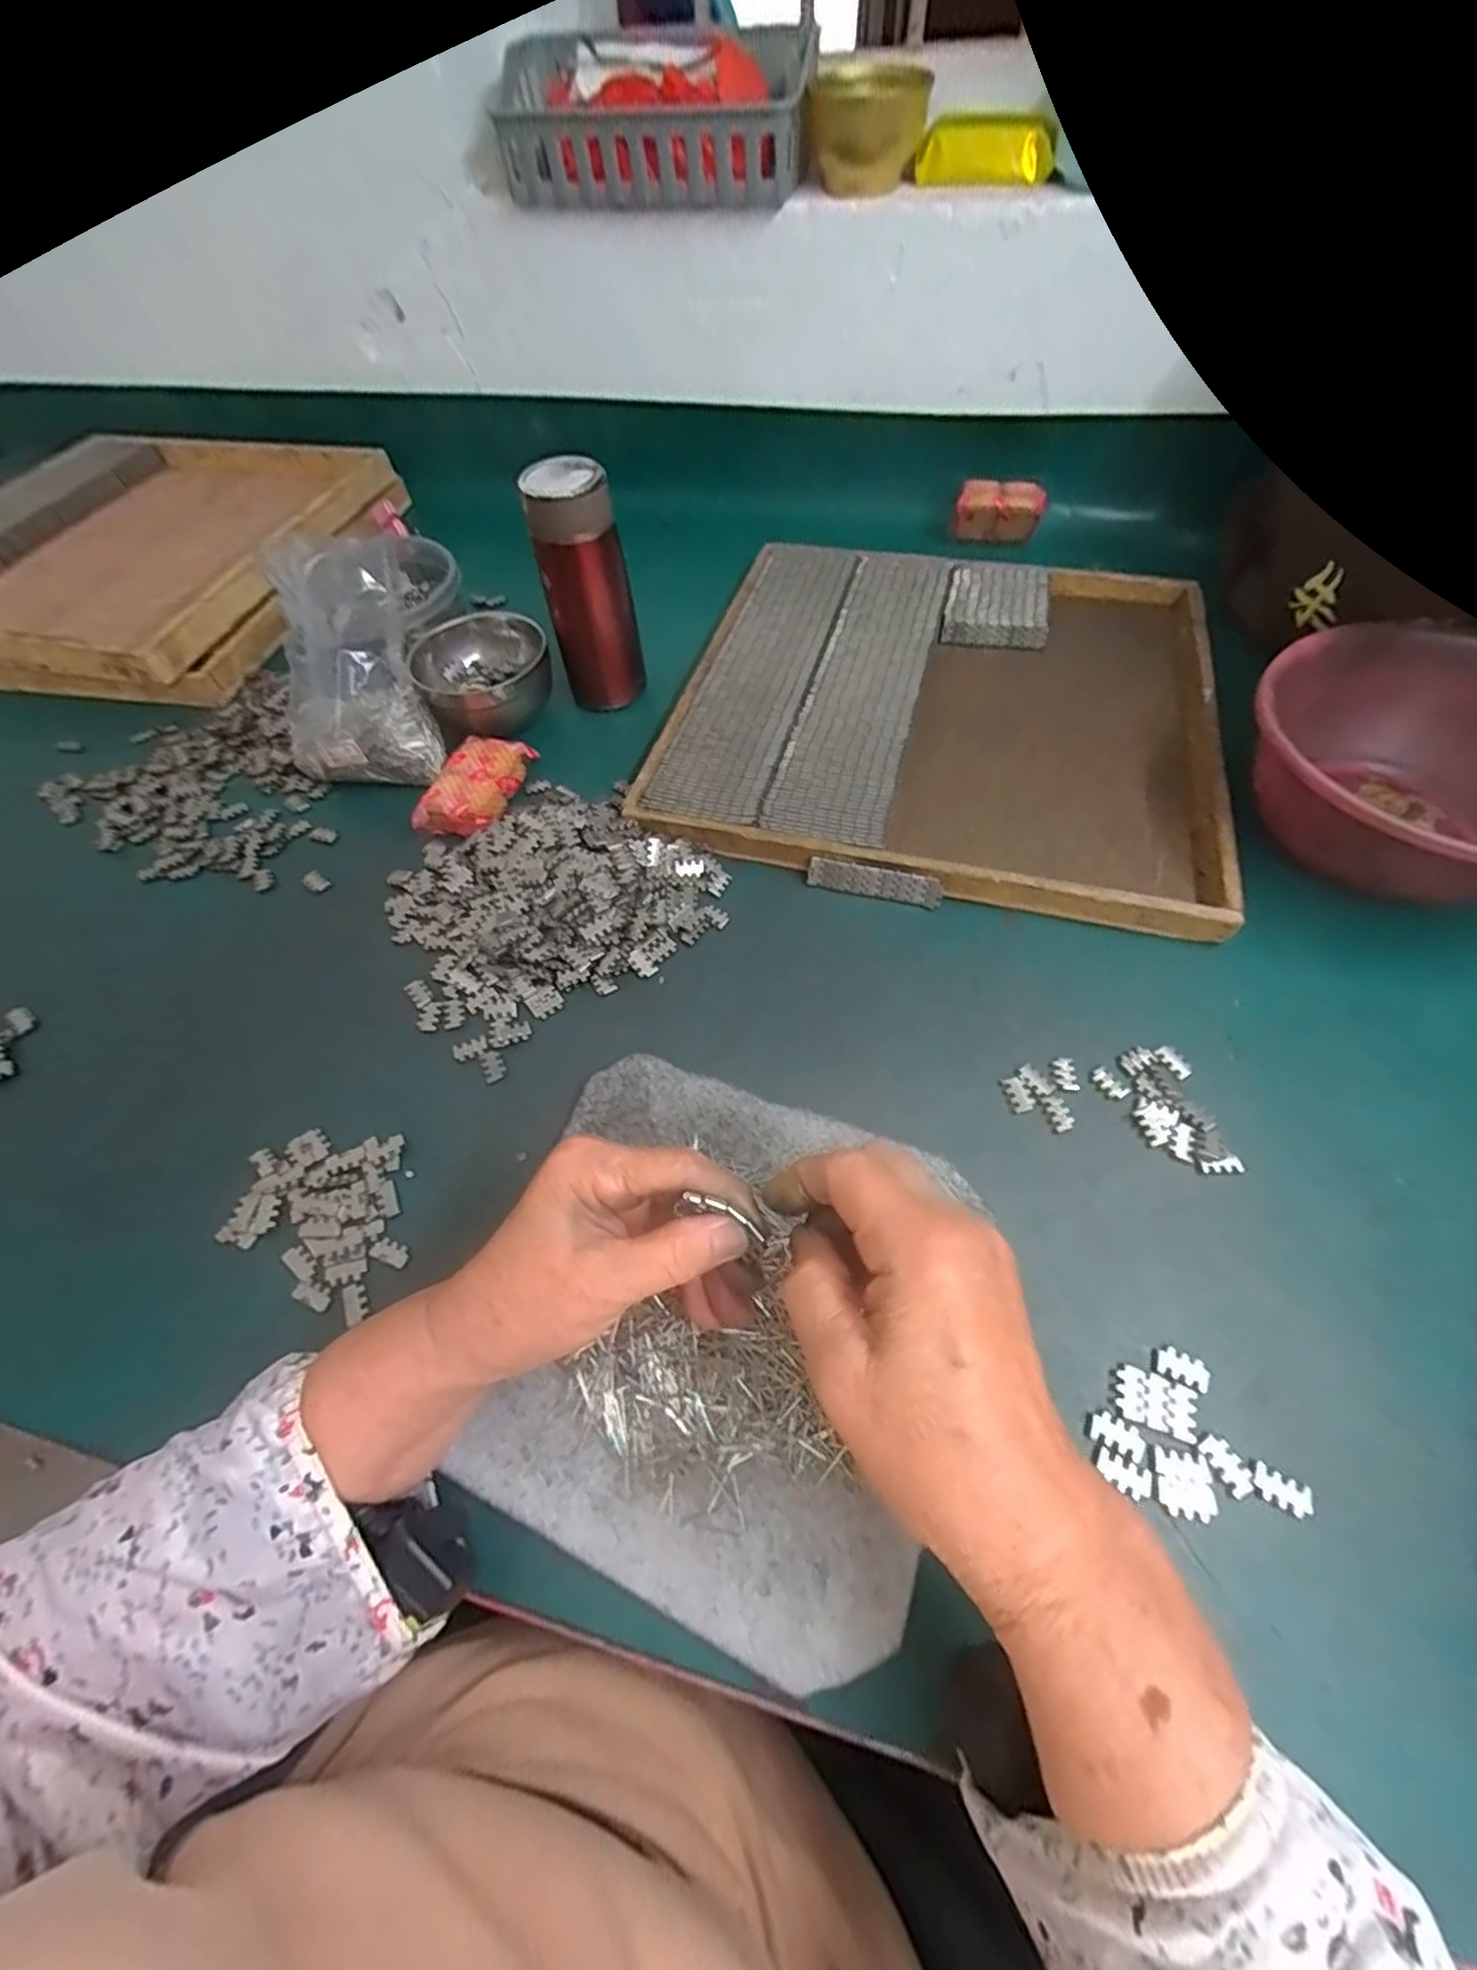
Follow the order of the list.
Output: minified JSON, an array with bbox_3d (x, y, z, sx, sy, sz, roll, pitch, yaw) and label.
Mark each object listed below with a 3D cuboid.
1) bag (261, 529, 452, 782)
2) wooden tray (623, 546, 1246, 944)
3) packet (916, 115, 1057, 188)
[{"bbox_3d":[-0.290,-0.225,0.488,0.123,0.136,0.121,-26,61,-12],"label":"bag"},{"bbox_3d":[0.162,-0.231,0.529,0.394,0.020,0.390,13,61,11],"label":"wooden tray"},{"bbox_3d":[0.199,-0.666,0.534,0.101,0.031,0.037,21,63,15],"label":"packet"}]

